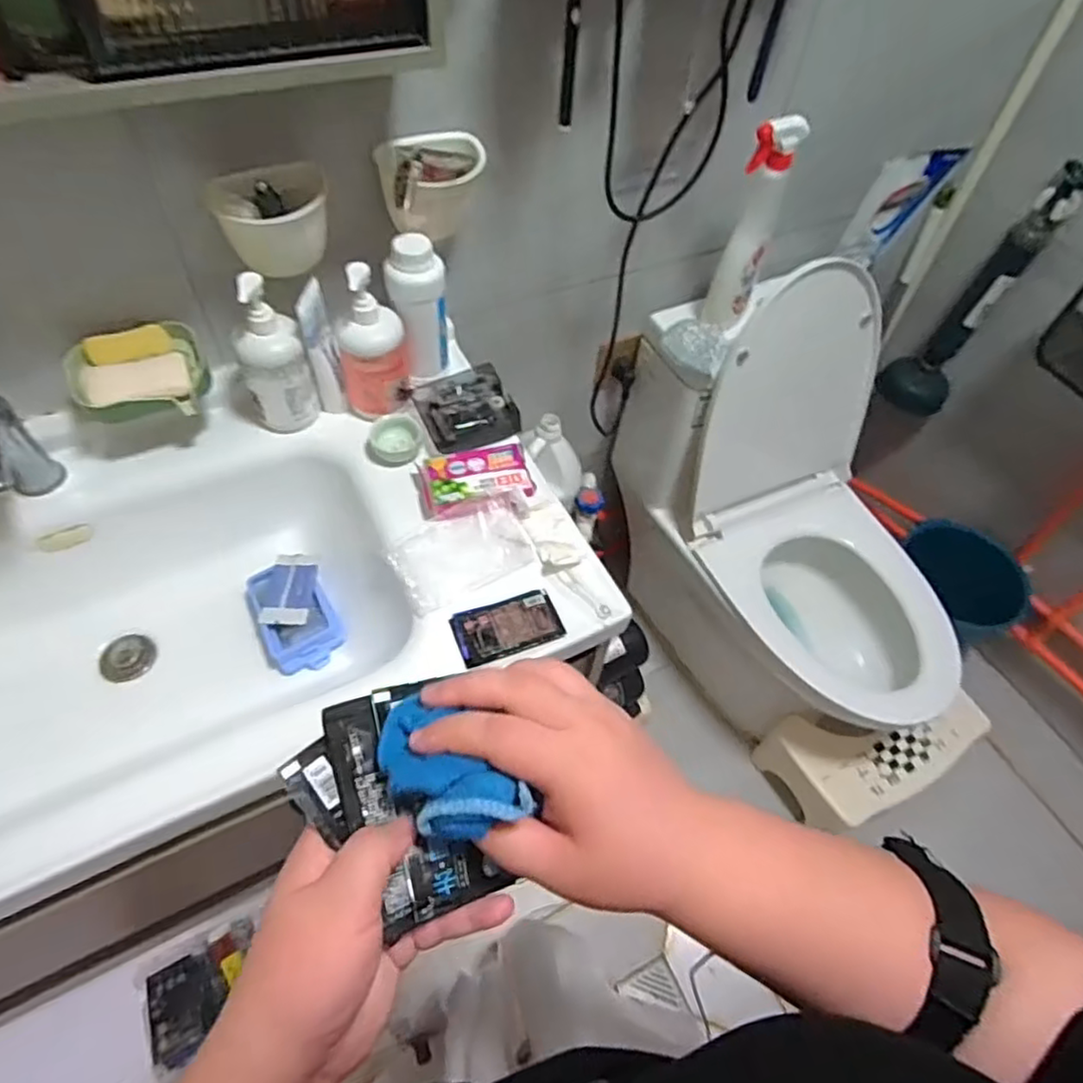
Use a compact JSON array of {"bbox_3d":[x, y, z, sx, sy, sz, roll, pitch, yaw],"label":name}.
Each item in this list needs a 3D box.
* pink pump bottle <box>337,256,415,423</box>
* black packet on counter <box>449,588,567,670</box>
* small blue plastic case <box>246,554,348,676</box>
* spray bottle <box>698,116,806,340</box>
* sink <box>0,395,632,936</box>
[{"bbox_3d":[-0.189,-0.228,0.756,0.077,0.162,0.065,-6,55,-9],"label":"pink pump bottle"},{"bbox_3d":[-0.033,0.084,0.674,0.102,0.013,0.060,-15,57,-15],"label":"black packet on counter"},{"bbox_3d":[-0.290,0.080,0.795,0.085,0.036,0.144,-22,59,-19],"label":"small blue plastic case"},{"bbox_3d":[0.297,-0.440,0.945,0.062,0.297,0.101,21,55,10],"label":"spray bottle"},{"bbox_3d":[-0.416,0.123,0.755,0.870,0.254,0.448,-21,59,-19],"label":"sink"}]

